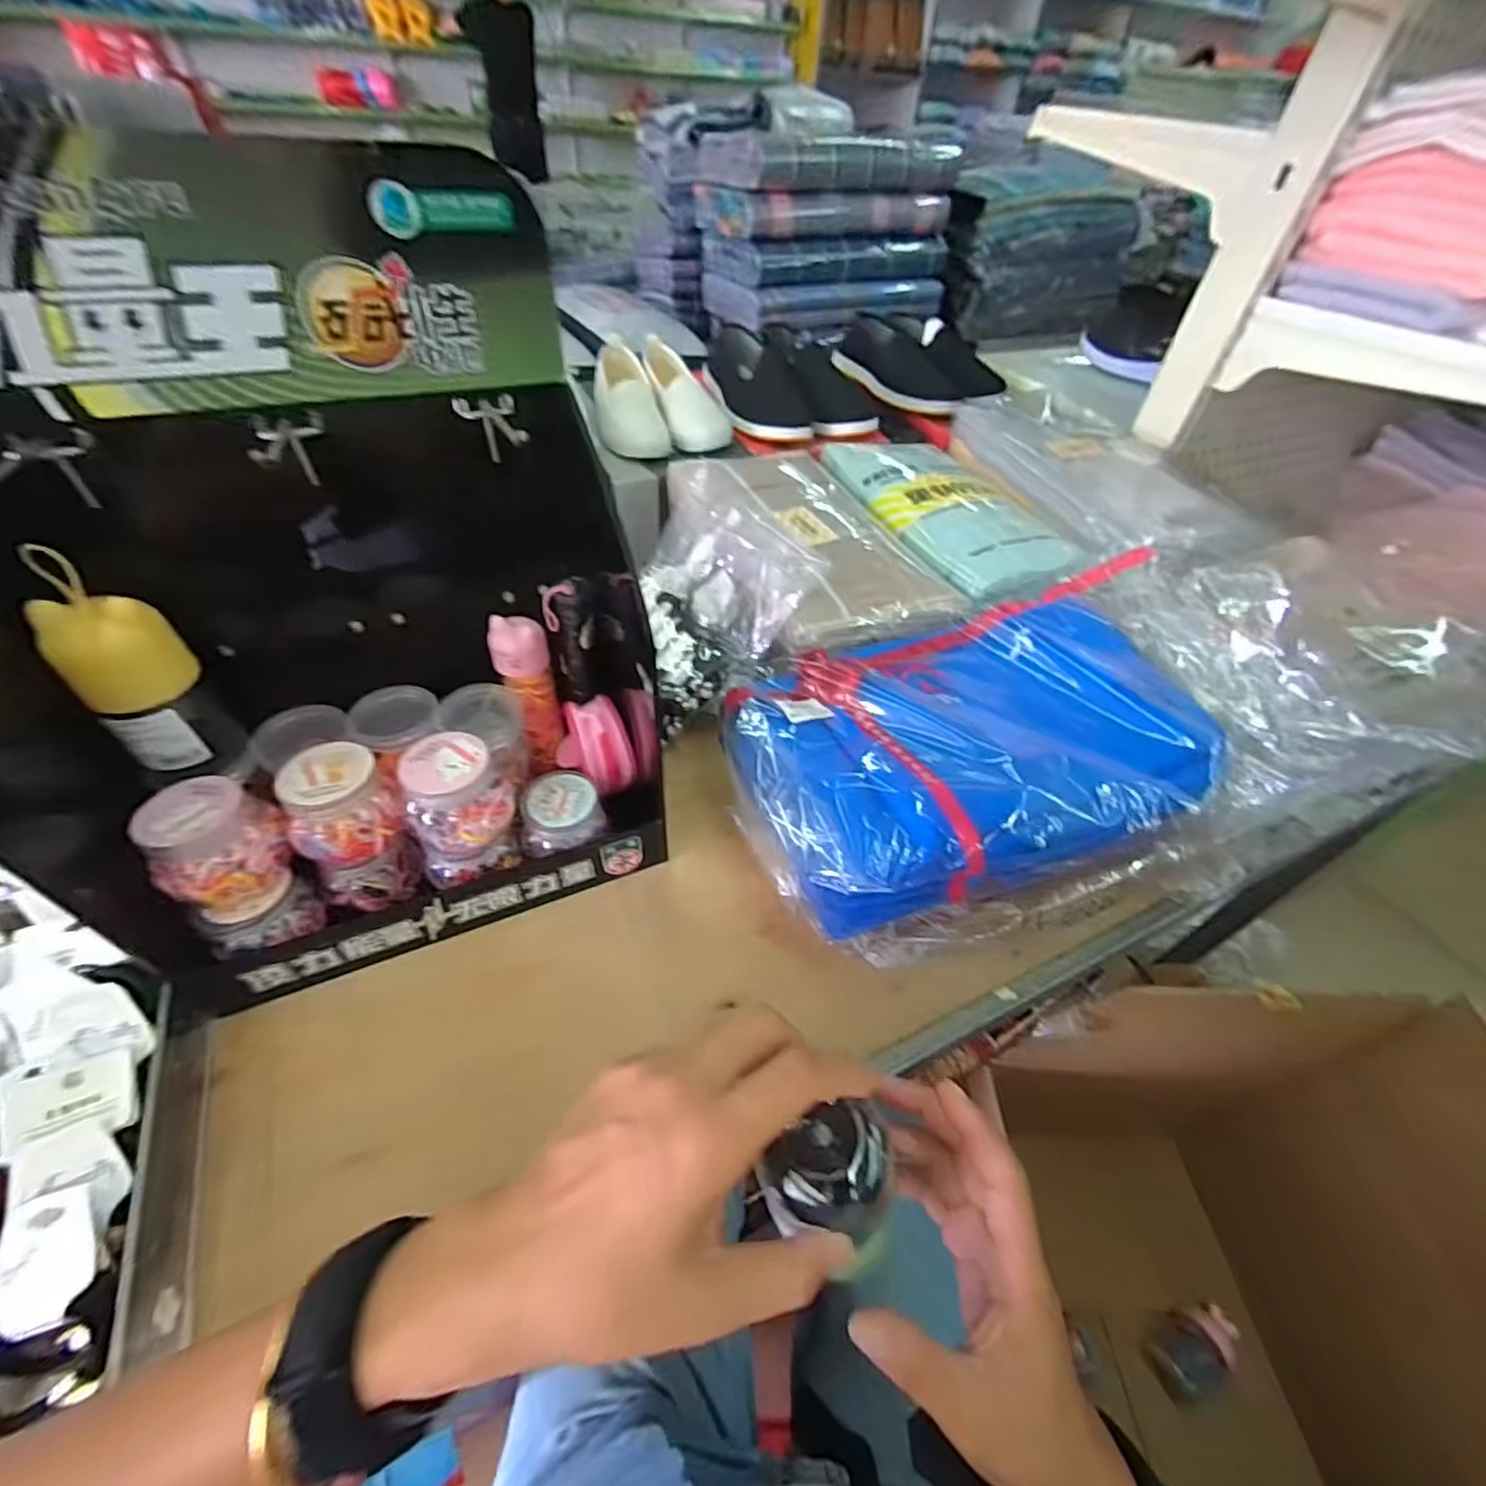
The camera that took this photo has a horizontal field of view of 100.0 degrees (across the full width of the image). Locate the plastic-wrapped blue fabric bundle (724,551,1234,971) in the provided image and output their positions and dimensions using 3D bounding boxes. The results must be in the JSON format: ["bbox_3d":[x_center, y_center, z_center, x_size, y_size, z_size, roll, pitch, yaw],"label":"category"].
[{"bbox_3d":[0.173,0.014,0.469,0.347,0.136,0.198,-13,49,-17],"label":"plastic-wrapped blue fabric bundle"}]

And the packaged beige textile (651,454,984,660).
[{"bbox_3d":[0.051,-0.205,0.640,0.231,0.074,0.349,-14,50,-17],"label":"packaged beige textile"}]

